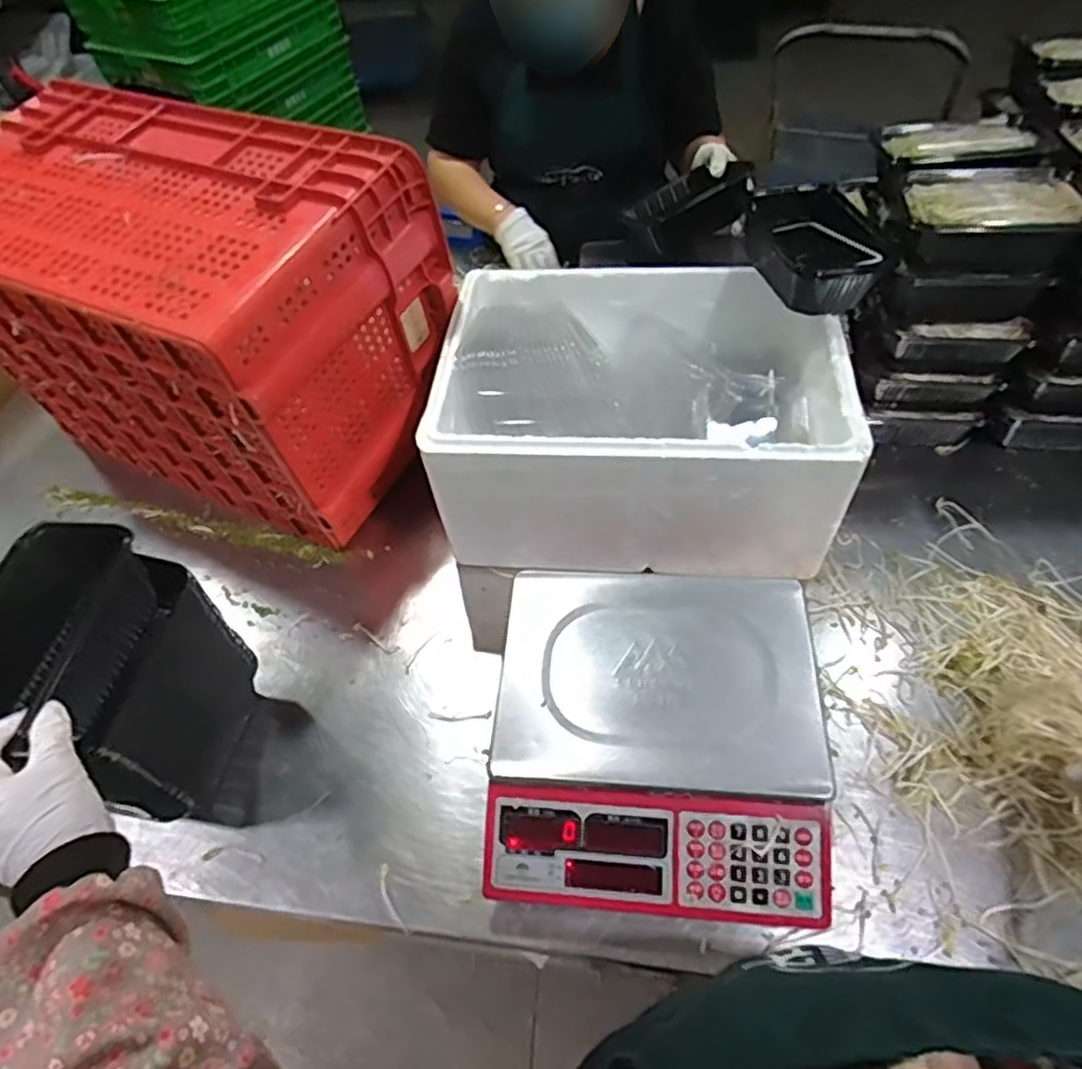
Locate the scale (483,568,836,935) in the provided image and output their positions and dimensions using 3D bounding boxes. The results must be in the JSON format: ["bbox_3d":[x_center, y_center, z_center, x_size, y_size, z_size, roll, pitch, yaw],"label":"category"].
[{"bbox_3d":[0.110,0.198,0.677,0.301,0.123,0.319,2,53,6],"label":"scale"}]

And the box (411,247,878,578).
[{"bbox_3d":[0.114,-0.148,0.859,0.438,0.203,0.320,1,53,6],"label":"box"}]

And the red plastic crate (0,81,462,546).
[{"bbox_3d":[-0.430,-0.271,0.896,0.559,0.380,0.315,20,57,19],"label":"red plastic crate"}]

